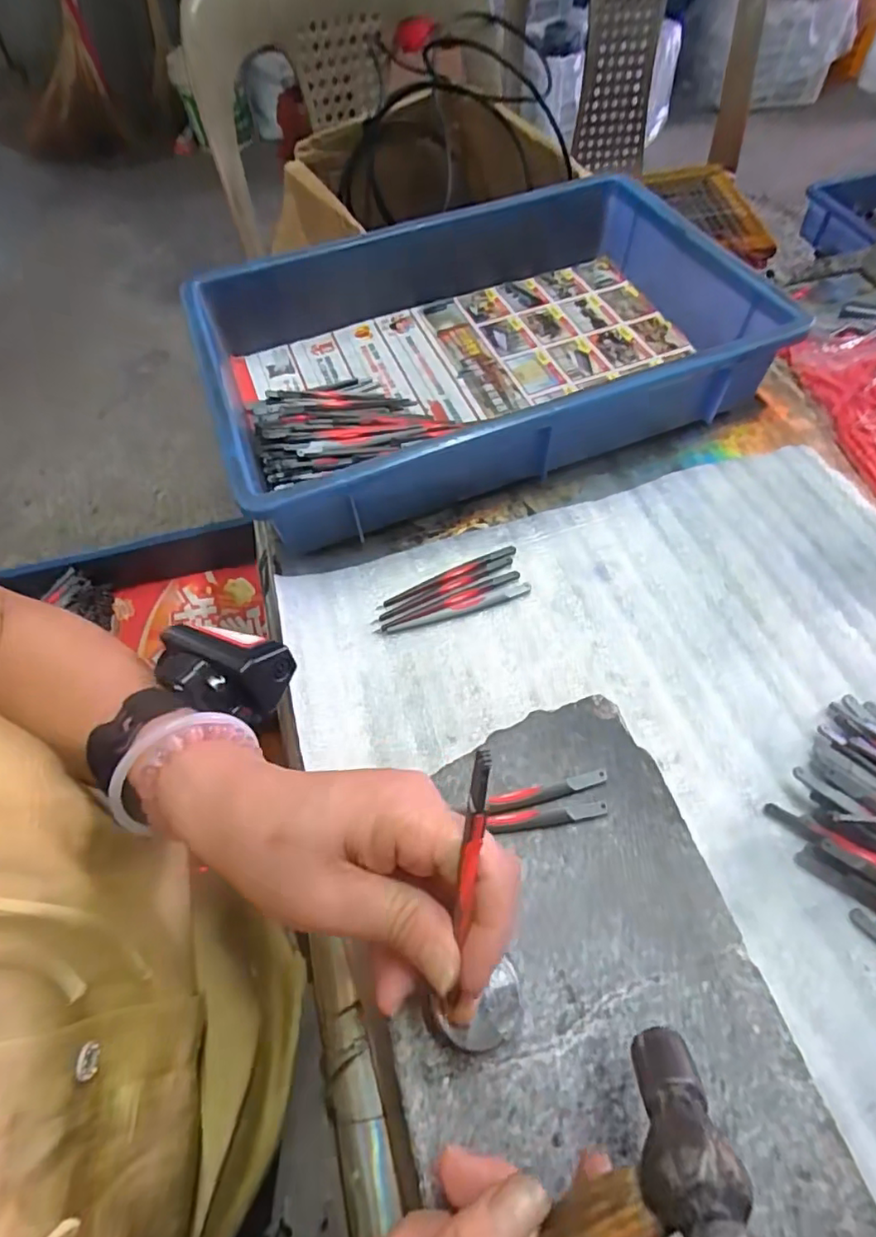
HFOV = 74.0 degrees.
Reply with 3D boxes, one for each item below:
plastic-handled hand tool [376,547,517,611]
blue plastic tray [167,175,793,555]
[{"bbox_3d":[0.006,-0.030,0.414,0.106,0.004,0.009,-23,60,-9],"label":"plastic-handled hand tool"},{"bbox_3d":[0.028,-0.239,0.496,0.424,0.076,0.307,-19,59,-7],"label":"blue plastic tray"}]

